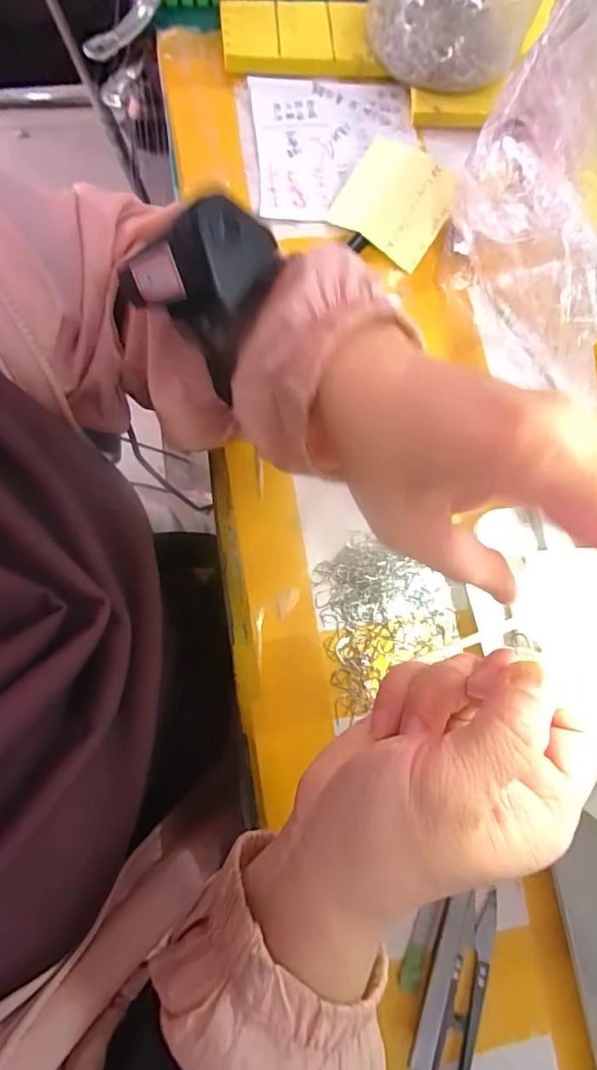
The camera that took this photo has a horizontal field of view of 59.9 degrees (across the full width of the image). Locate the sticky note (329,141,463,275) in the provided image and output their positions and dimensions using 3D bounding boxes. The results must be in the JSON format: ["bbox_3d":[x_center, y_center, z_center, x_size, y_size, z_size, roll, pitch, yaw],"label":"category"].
[{"bbox_3d":[0.065,-0.224,0.350,0.075,0.013,0.064,37,102,10],"label":"sticky note"}]

